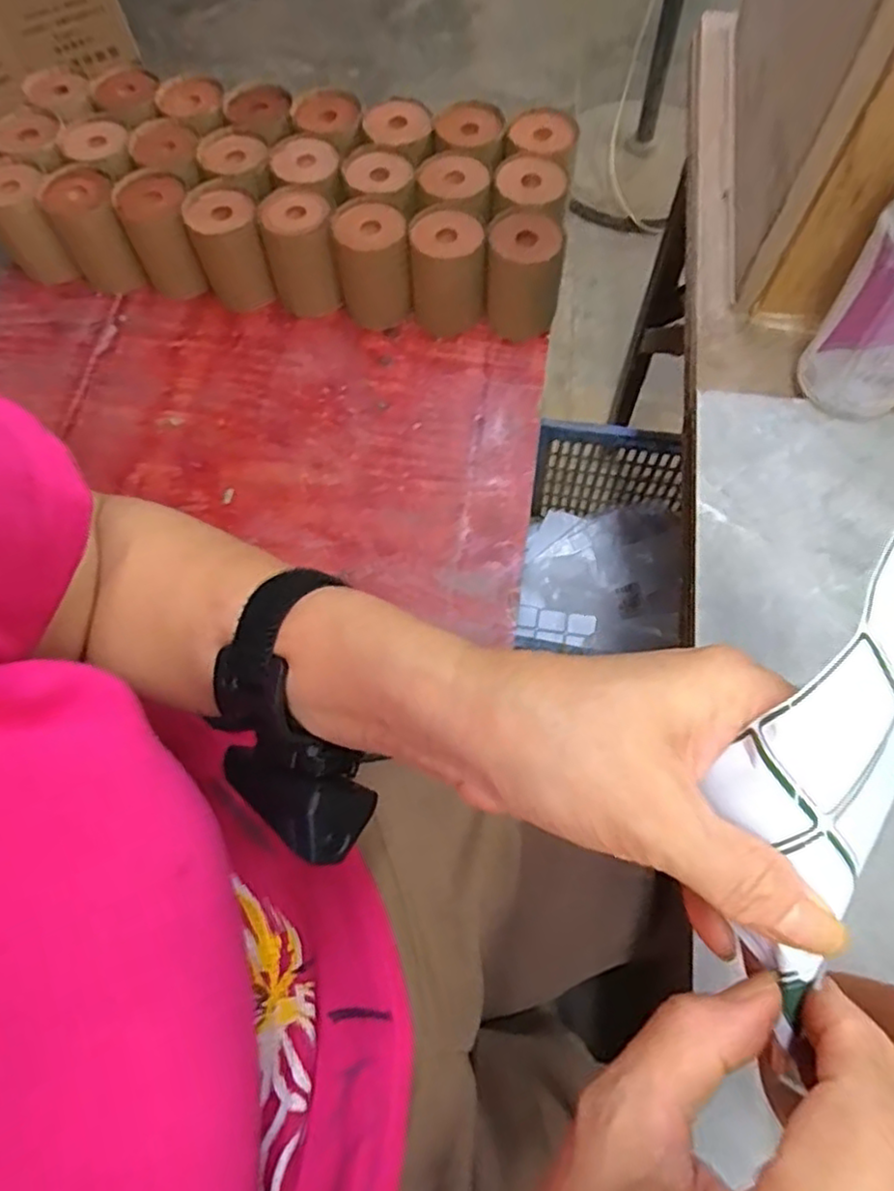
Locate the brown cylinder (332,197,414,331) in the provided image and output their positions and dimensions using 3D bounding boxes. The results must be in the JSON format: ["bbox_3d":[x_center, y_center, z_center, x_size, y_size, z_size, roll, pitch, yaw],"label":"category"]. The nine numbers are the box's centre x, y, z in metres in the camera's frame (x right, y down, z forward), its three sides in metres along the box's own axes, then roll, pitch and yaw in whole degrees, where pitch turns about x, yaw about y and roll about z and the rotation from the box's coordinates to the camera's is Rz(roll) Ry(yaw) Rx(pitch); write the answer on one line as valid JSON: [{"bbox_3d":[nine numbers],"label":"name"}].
[{"bbox_3d":[-0.087,-0.387,0.793,0.079,0.112,0.082,-16,68,-4],"label":"brown cylinder"}]

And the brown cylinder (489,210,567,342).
[{"bbox_3d":[0.089,-0.371,0.789,0.083,0.104,0.082,1,68,3],"label":"brown cylinder"}]

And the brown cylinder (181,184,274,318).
[{"bbox_3d":[-0.256,-0.410,0.805,0.076,0.111,0.079,-24,69,-7],"label":"brown cylinder"}]

